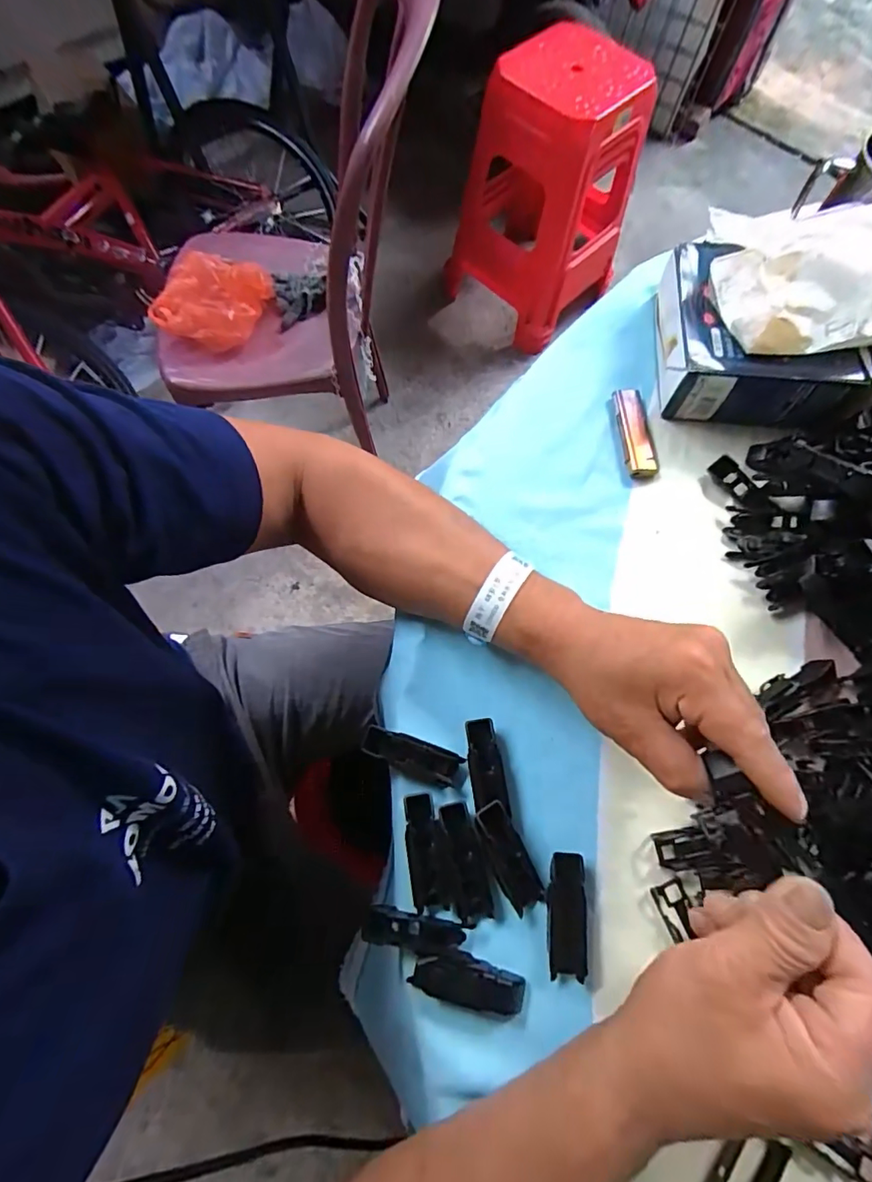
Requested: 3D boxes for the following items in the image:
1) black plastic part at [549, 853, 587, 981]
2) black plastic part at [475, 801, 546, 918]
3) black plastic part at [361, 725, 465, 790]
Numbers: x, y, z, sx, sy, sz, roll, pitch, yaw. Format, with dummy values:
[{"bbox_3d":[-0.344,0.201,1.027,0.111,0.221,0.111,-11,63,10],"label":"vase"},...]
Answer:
[{"bbox_3d":[0.080,0.197,0.308,0.022,0.011,0.066,4,72,0],"label":"black plastic part"},{"bbox_3d":[0.045,0.164,0.310,0.023,0.008,0.068,-24,92,-6],"label":"black plastic part"},{"bbox_3d":[-0.016,0.109,0.334,0.064,0.009,0.022,21,73,6],"label":"black plastic part"}]

